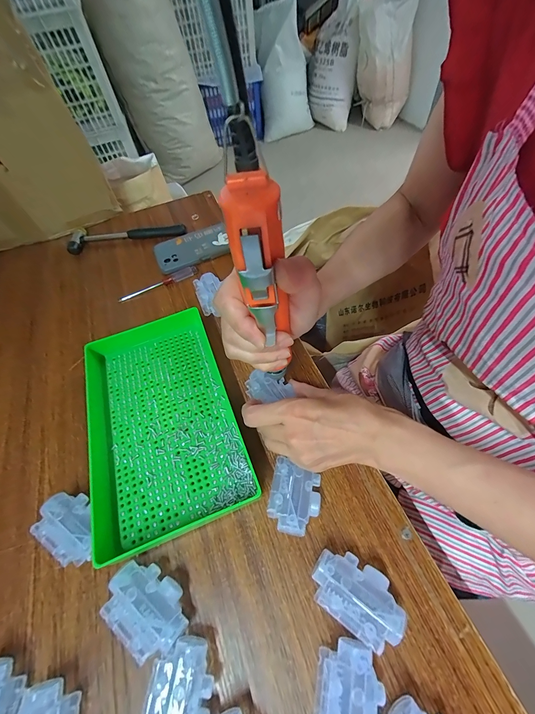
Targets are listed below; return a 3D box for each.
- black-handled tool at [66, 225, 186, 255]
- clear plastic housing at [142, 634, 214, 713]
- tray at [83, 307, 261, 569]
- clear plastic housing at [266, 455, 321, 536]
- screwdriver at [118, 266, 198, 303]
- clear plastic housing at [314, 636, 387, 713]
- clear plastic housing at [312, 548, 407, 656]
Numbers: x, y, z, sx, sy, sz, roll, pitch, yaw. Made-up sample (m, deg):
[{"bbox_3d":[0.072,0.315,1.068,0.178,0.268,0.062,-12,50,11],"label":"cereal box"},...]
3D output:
[{"bbox_3d":[-0.259,-0.227,0.530,0.209,0.026,0.051,-10,57,-2],"label":"black-handled tool"},{"bbox_3d":[-0.062,0.246,0.201,0.042,0.029,0.067,2,58,6],"label":"clear plastic housing"},{"bbox_3d":[-0.120,0.065,0.318,0.157,0.038,0.237,-19,58,-8],"label":"tray"},{"bbox_3d":[0.026,0.132,0.266,0.044,0.033,0.058,7,58,9],"label":"clear plastic housing"},{"bbox_3d":[-0.175,-0.117,0.459,0.130,0.015,0.016,-29,60,-14],"label":"screwdriver"},{"bbox_3d":[0.057,0.241,0.195,0.045,0.029,0.068,6,58,8],"label":"clear plastic housing"},{"bbox_3d":[0.070,0.189,0.227,0.068,0.029,0.044,28,64,20],"label":"clear plastic housing"}]

